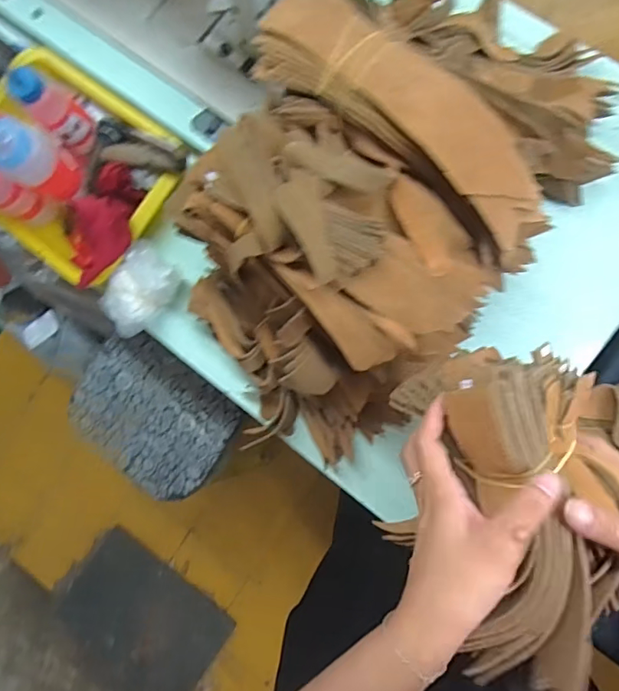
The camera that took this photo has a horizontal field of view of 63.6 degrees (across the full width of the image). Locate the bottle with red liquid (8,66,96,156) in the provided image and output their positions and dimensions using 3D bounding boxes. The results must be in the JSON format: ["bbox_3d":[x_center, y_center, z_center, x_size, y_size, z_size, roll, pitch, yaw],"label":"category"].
[{"bbox_3d":[-0.279,-0.260,0.544,0.047,0.106,0.048,-36,60,6],"label":"bottle with red liquid"}]

